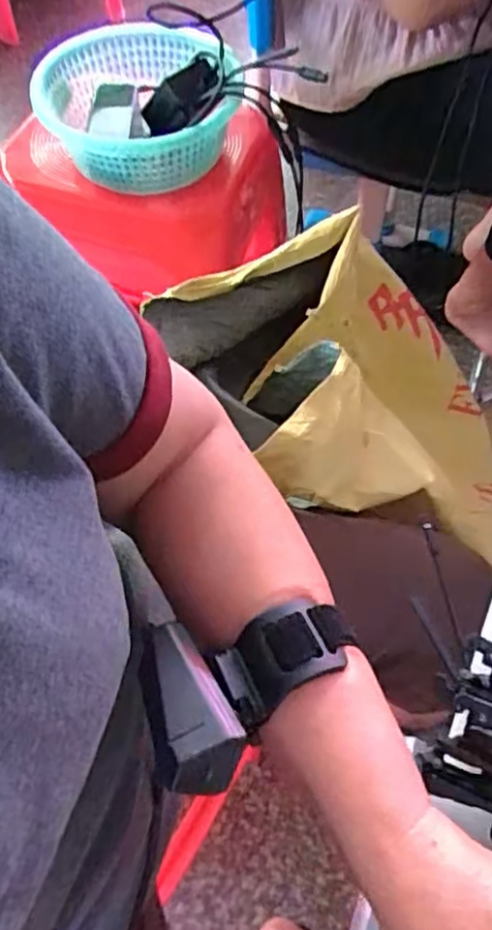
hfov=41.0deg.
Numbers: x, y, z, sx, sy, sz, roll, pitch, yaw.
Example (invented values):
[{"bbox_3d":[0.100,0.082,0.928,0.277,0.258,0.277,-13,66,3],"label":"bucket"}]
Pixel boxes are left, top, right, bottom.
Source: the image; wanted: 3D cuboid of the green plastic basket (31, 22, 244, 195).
[{"bbox_3d":[-0.127,-0.426,0.785,0.235,0.077,0.219,1,60,1],"label":"green plastic basket"}]

